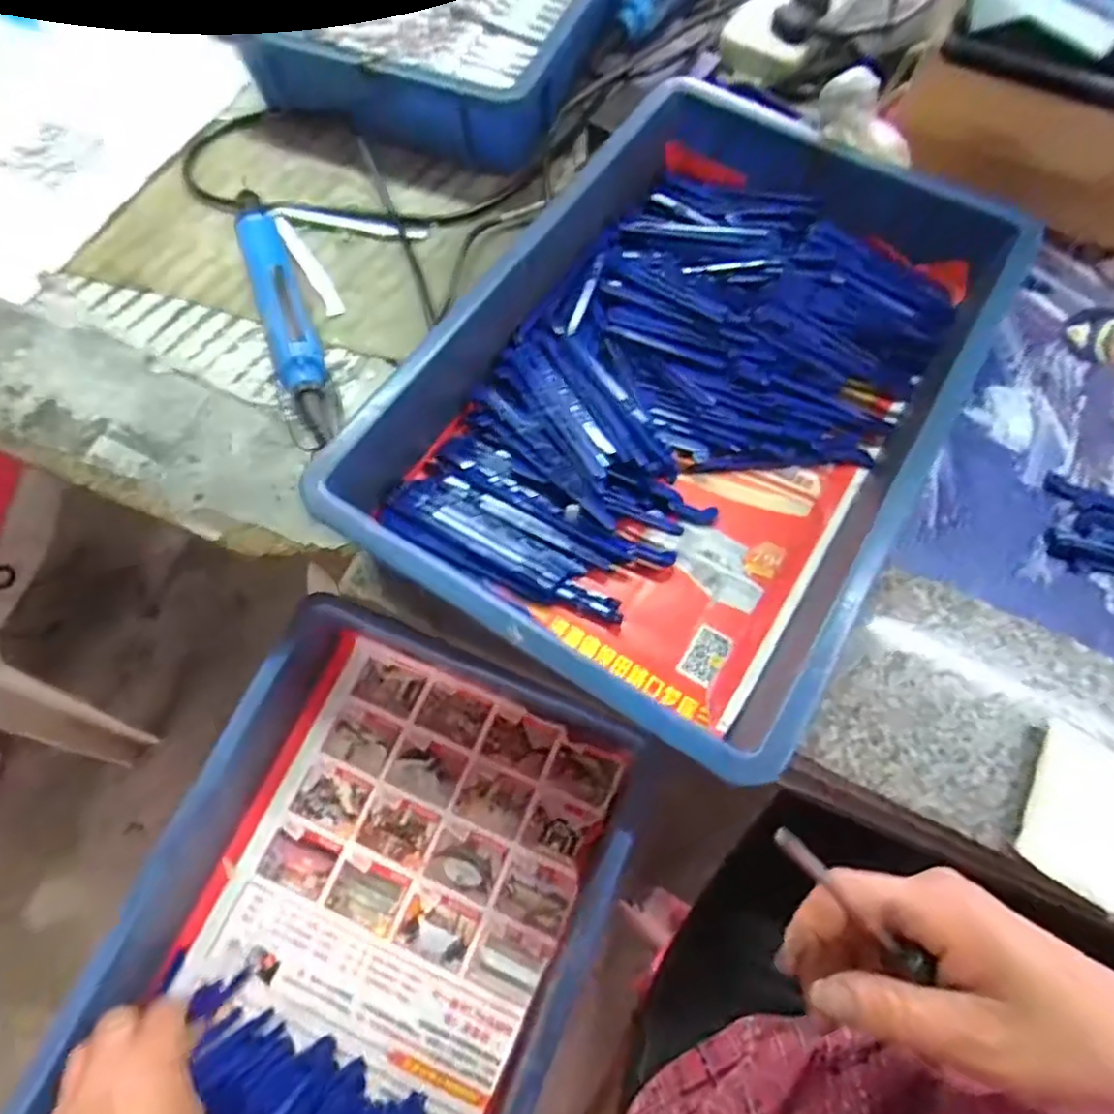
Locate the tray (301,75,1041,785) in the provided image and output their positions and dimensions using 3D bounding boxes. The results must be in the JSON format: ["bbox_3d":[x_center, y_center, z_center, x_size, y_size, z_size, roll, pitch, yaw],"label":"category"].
[{"bbox_3d":[0.097,-0.123,0.428,0.282,0.081,0.439,31,72,12],"label":"tray"}]

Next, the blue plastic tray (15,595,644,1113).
[{"bbox_3d":[-0.149,0.290,0.445,0.292,0.085,0.409,22,70,9],"label":"blue plastic tray"}]

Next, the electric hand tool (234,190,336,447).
[{"bbox_3d":[-0.198,-0.180,0.478,0.033,0.040,0.237,-21,69,-8],"label":"electric hand tool"}]

